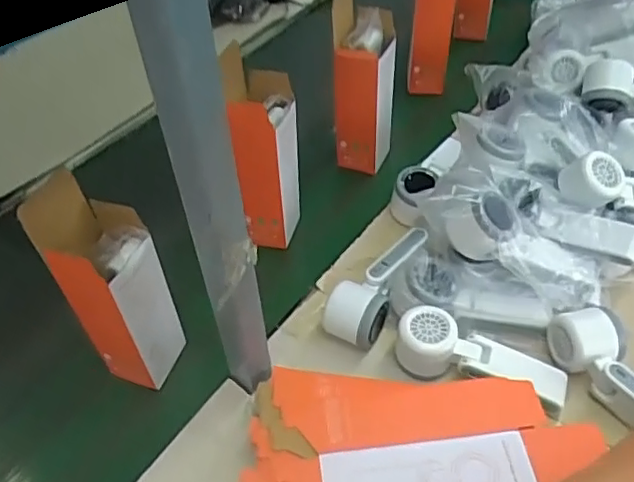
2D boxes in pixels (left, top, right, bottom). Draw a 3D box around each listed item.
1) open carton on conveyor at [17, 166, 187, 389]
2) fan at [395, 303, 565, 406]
[{"bbox_3d":[-0.189,0.043,0.571,0.075,0.221,0.066,13,50,13],"label":"open carton on conveyor"},{"bbox_3d":[0.159,0.115,0.608,0.163,0.047,0.049,16,50,15],"label":"fan"}]

